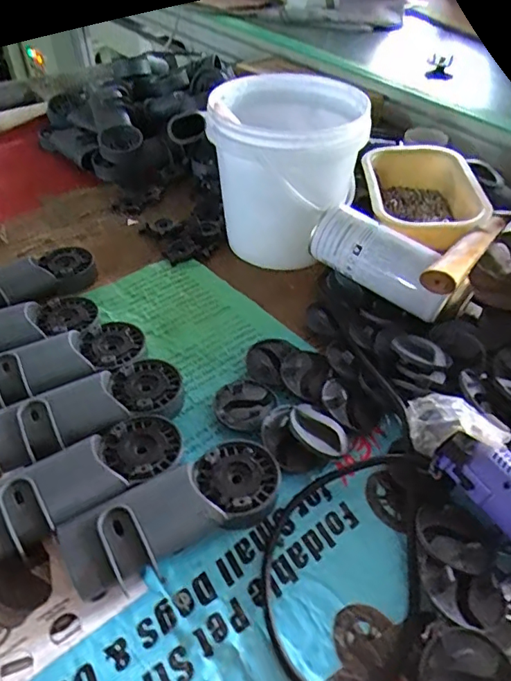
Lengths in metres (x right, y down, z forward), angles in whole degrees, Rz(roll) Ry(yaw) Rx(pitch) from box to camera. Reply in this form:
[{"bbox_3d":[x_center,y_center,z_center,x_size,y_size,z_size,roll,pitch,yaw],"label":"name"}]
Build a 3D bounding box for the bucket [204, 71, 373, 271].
[{"bbox_3d":[0.038,-0.208,0.629,0.172,0.176,0.164,0,44,0],"label":"bucket"}]

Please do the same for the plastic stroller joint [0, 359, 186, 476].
[{"bbox_3d":[-0.140,0.063,0.444,0.163,0.040,0.072,-27,50,-25],"label":"plastic stroller joint"}]

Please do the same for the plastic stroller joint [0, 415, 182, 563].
[{"bbox_3d":[-0.134,0.107,0.391,0.163,0.040,0.063,-23,49,-22],"label":"plastic stroller joint"}]

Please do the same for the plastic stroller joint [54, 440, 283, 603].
[{"bbox_3d":[-0.056,0.125,0.377,0.159,0.042,0.059,-25,50,-24],"label":"plastic stroller joint"}]

